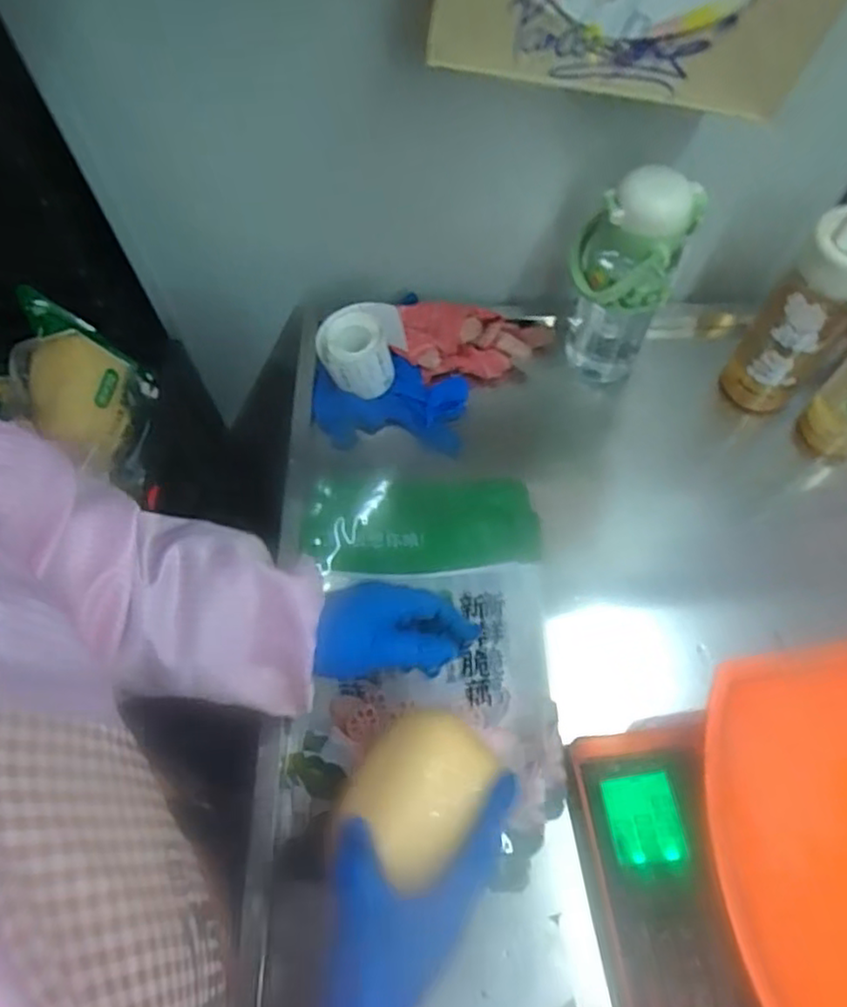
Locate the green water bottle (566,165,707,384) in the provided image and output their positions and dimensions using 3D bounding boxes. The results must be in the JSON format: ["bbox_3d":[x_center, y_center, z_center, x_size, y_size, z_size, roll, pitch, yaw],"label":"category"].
[{"bbox_3d":[0.188,-0.207,0.652,0.093,0.225,0.084,15,64,9],"label":"green water bottle"}]

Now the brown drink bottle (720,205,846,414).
[{"bbox_3d":[0.356,-0.168,0.639,0.074,0.208,0.066,40,70,19],"label":"brown drink bottle"}]

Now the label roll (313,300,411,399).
[{"bbox_3d":[-0.062,-0.157,0.703,0.090,0.065,0.072,-9,63,-3],"label":"label roll"}]

